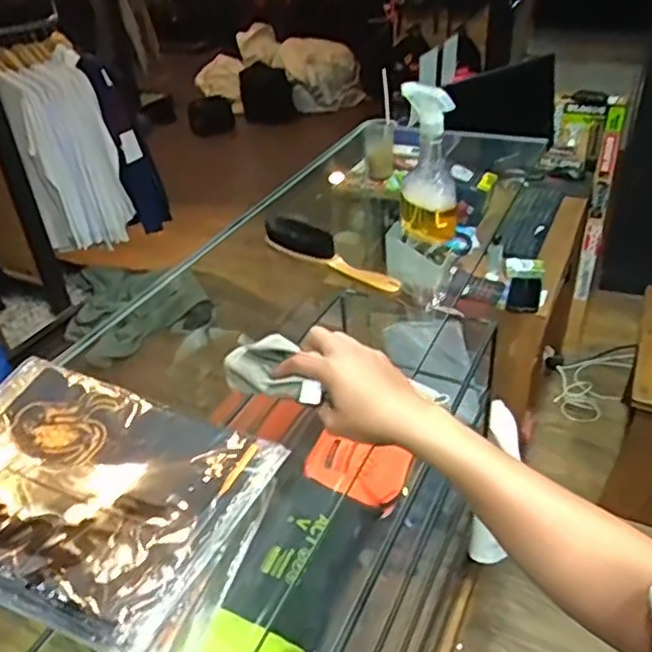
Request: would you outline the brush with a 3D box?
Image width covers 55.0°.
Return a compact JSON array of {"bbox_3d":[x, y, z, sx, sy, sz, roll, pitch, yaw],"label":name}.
[{"bbox_3d":[0.008,-0.104,0.869,0.235,0.048,0.051,24,44,34],"label":"brush"}]

